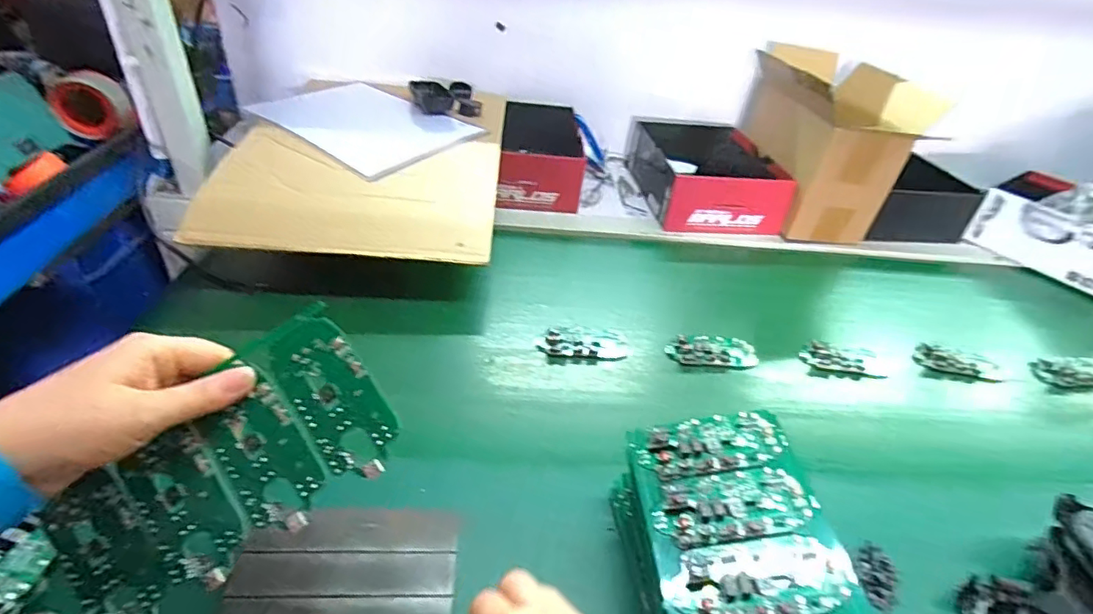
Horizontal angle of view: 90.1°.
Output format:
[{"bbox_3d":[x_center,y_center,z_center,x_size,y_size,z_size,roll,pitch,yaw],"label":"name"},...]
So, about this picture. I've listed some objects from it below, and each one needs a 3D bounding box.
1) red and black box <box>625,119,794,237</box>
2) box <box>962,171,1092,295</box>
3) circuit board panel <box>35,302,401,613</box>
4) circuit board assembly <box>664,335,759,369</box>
[{"bbox_3d":[0.262,-0.234,0.923,0.191,0.090,0.278,1,39,-8],"label":"red and black box"},{"bbox_3d":[0.828,-0.112,0.852,0.160,0.094,0.241,-22,46,-32],"label":"box"},{"bbox_3d":[-0.188,0.093,0.314,0.192,0.011,0.103,-34,83,-10],"label":"circuit board panel"},{"bbox_3d":[0.191,0.052,0.625,0.107,0.015,0.043,1,39,-8],"label":"circuit board assembly"}]

